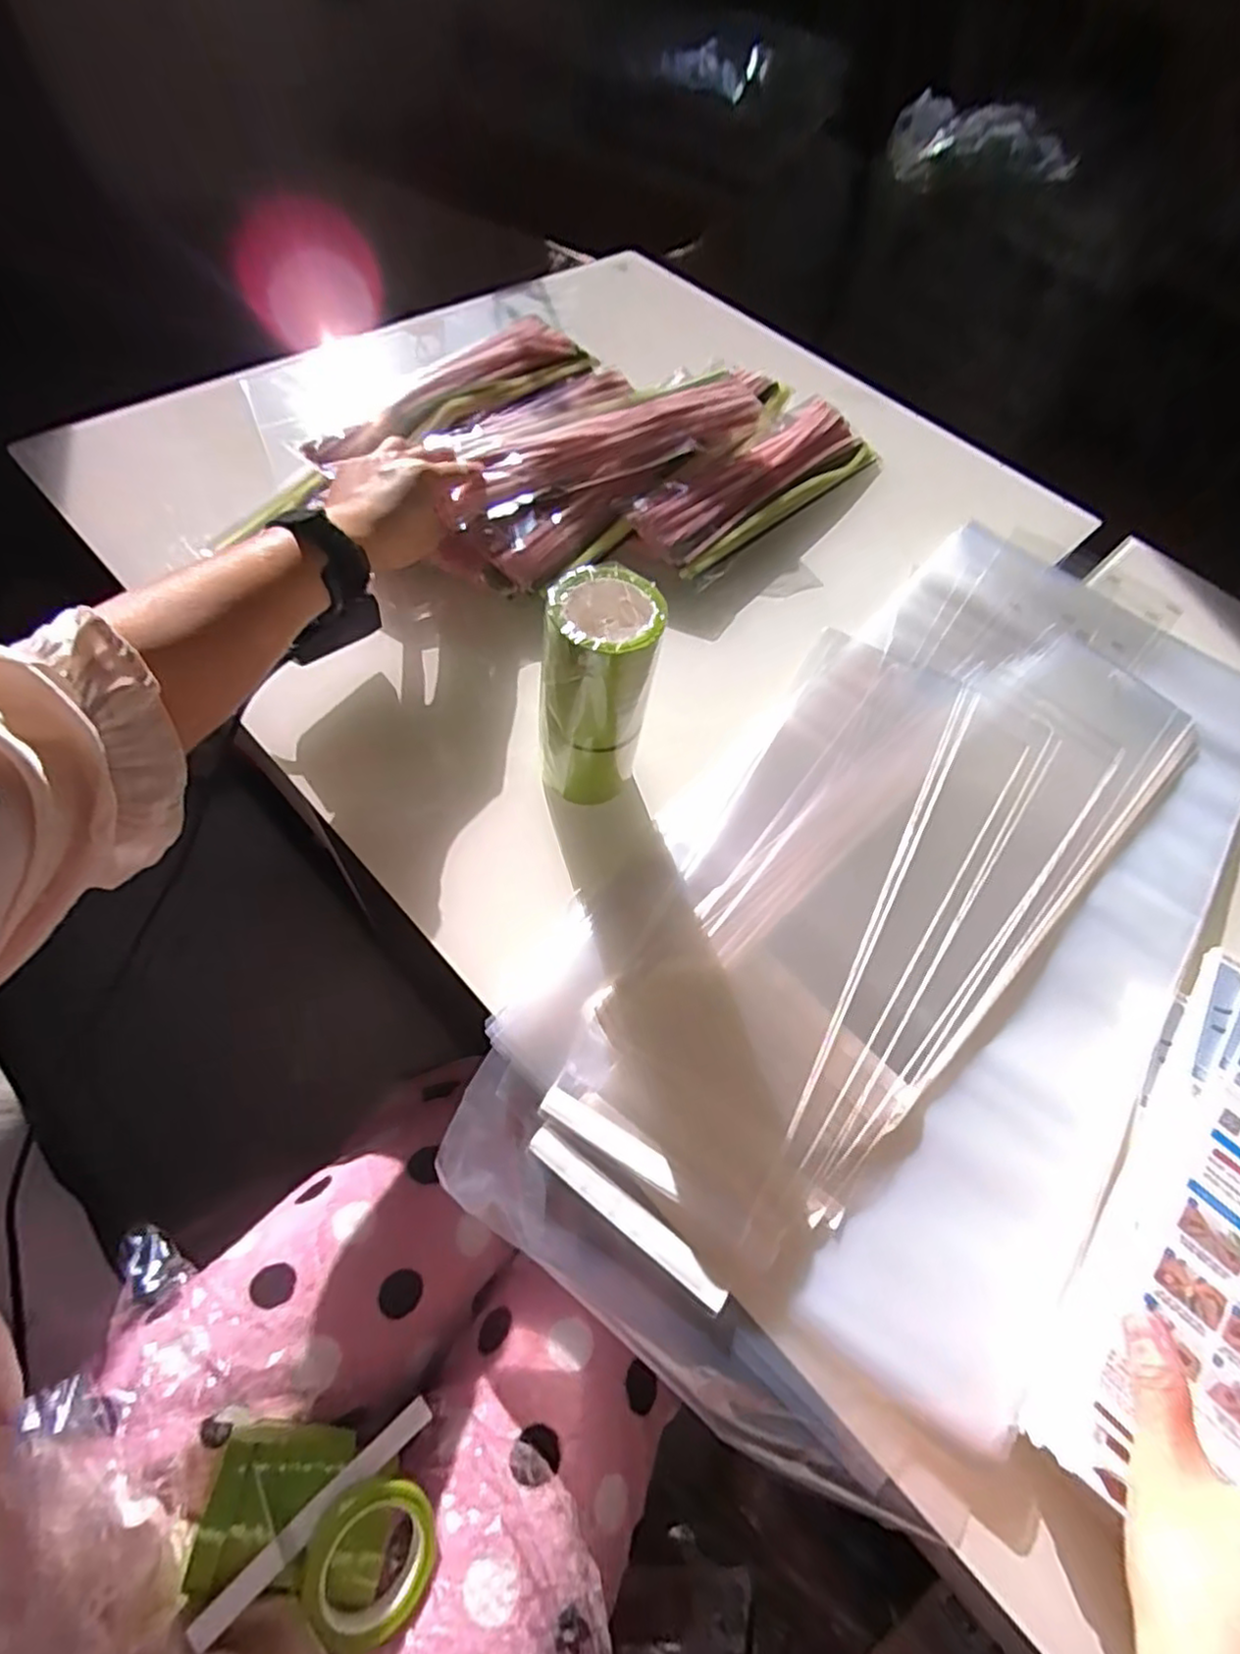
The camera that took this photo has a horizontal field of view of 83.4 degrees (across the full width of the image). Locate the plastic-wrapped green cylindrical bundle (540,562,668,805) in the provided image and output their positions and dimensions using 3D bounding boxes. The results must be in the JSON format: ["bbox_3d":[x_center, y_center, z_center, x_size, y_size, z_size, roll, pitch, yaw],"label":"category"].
[{"bbox_3d":[-0.016,-0.076,0.418,0.065,0.151,0.057,2,59,-3],"label":"plastic-wrapped green cylindrical bundle"}]

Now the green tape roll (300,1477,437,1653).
[{"bbox_3d":[-0.119,0.350,0.331,0.060,0.015,0.060,9,69,-23],"label":"green tape roll"}]

